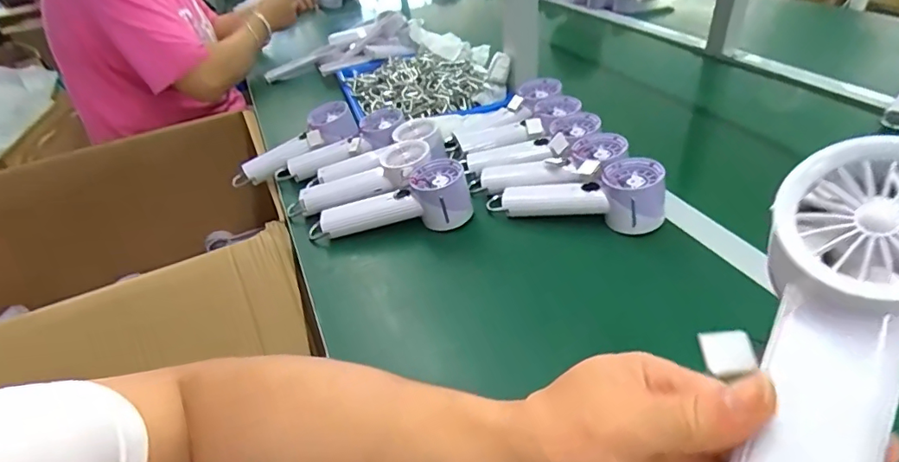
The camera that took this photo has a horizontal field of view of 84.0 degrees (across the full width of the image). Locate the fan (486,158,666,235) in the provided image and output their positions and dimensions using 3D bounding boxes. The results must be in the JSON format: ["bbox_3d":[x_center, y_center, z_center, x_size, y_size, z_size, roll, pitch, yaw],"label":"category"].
[{"bbox_3d":[0.141,-0.046,0.569,0.194,0.057,0.063,8,40,19],"label":"fan"}]

